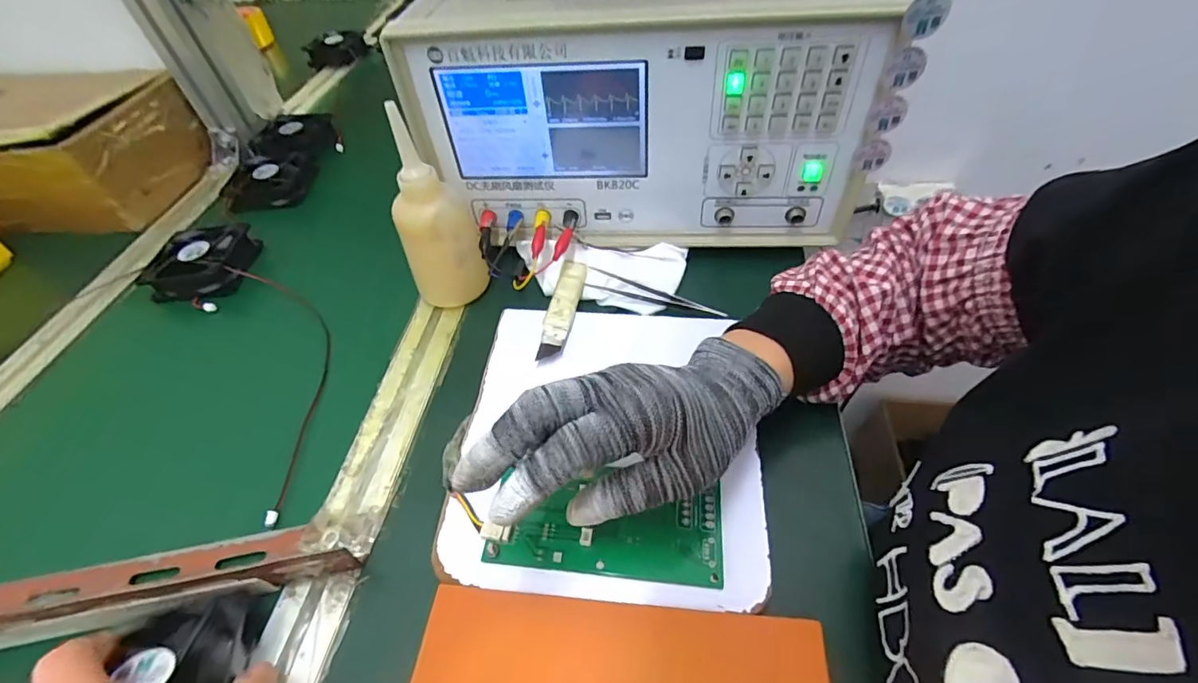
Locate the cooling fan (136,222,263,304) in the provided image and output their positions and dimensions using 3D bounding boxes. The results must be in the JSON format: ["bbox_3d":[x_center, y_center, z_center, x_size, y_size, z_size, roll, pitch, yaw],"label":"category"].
[{"bbox_3d":[-0.385,-0.078,0.503,0.082,0.028,0.079,-10,49,-3],"label":"cooling fan"}]

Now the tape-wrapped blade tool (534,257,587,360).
[{"bbox_3d":[-0.029,-0.029,0.418,0.022,0.007,0.109,5,50,9],"label":"tape-wrapped blade tool"}]

